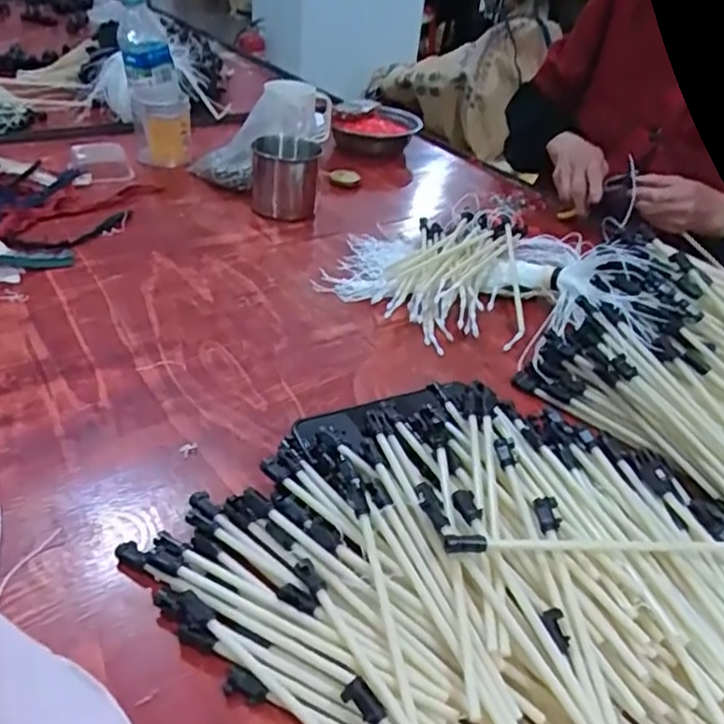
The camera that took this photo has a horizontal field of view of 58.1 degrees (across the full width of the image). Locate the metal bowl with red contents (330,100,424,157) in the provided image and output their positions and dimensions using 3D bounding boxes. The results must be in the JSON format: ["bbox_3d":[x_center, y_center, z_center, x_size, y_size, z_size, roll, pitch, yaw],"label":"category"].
[{"bbox_3d":[0.027,-0.412,1.147,0.146,0.060,0.135,5,35,-3],"label":"metal bowl with red contents"}]

